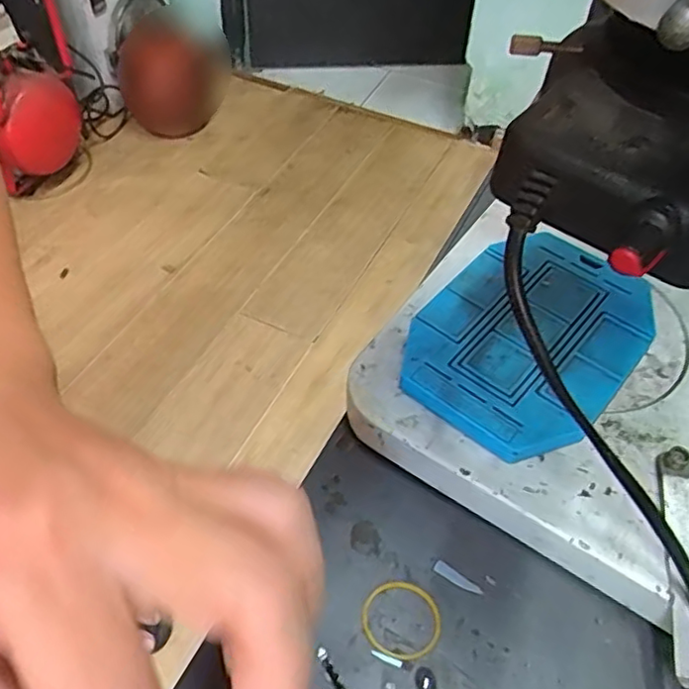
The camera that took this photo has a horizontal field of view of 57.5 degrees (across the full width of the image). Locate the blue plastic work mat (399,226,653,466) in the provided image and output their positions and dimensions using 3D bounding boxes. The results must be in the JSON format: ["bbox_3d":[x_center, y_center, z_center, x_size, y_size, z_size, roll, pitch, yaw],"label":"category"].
[{"bbox_3d":[0.082,-0.005,0.281,0.085,0.016,0.113,34,57,24],"label":"blue plastic work mat"}]

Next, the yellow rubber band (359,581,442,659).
[{"bbox_3d":[0.021,0.102,0.235,0.028,0.004,0.029,1,50,-1],"label":"yellow rubber band"}]

